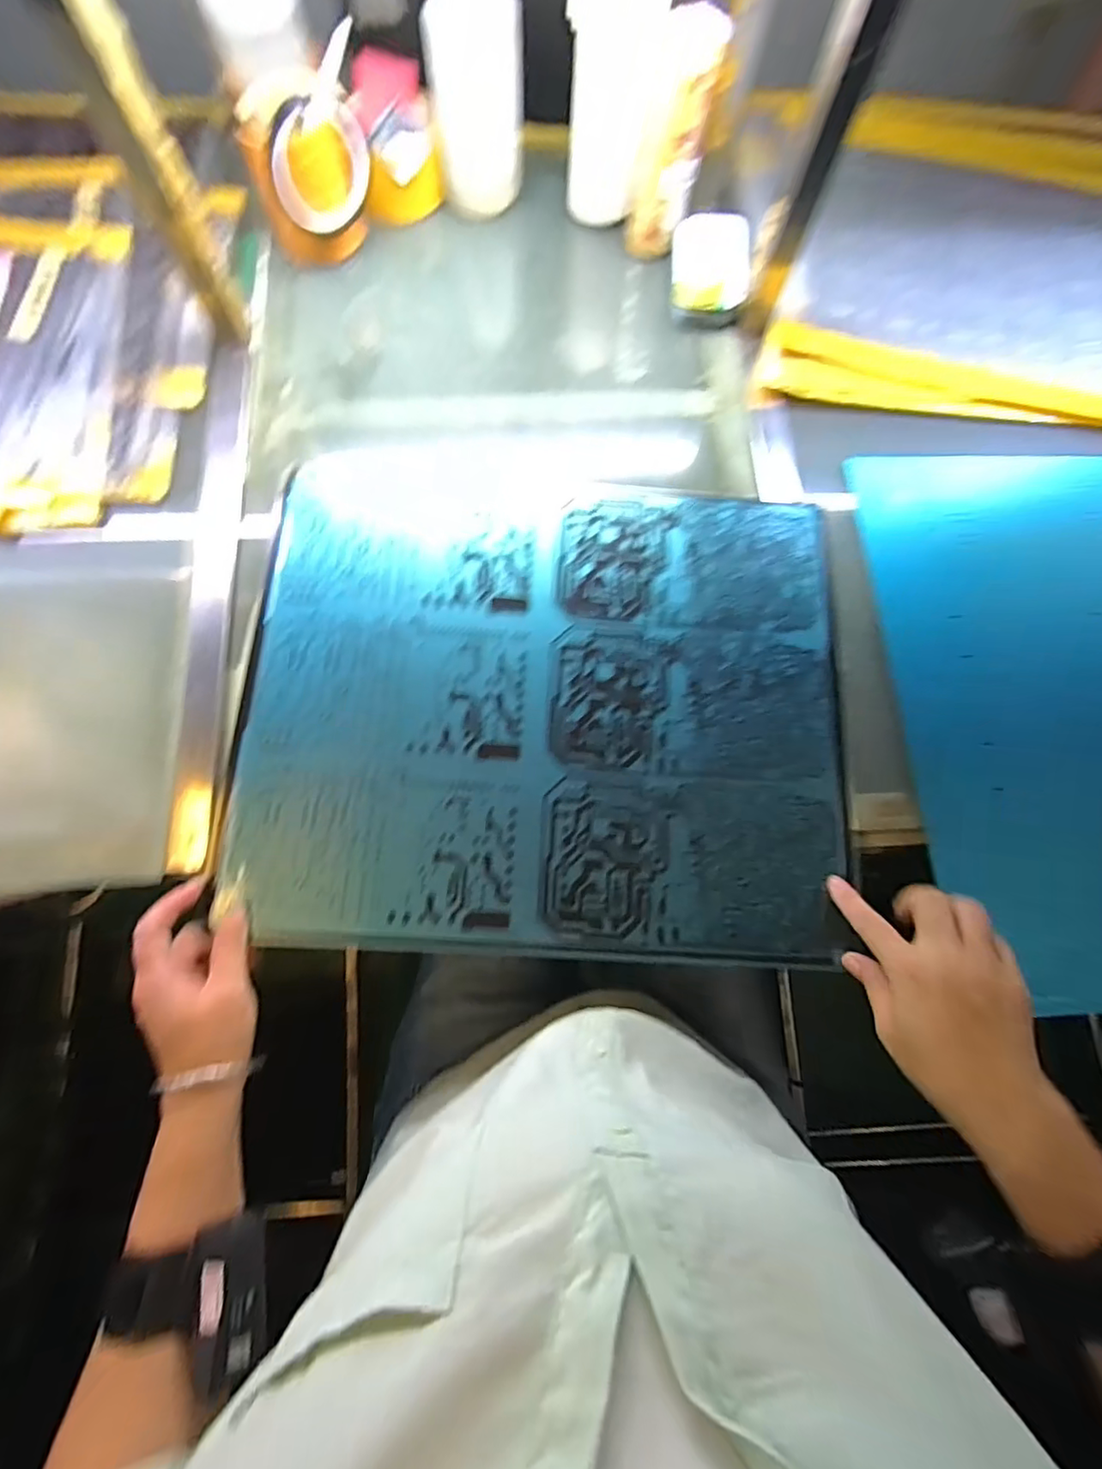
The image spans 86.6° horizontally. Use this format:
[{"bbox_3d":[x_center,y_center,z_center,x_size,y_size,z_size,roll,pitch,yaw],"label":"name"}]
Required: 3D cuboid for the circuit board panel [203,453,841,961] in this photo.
[{"bbox_3d":[-0.003,-0.032,0.477,0.471,0.010,0.398,3,76,-1],"label":"circuit board panel"}]

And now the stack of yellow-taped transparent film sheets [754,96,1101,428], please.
[{"bbox_3d":[0.491,-0.514,0.618,0.485,0.036,0.433,10,75,4],"label":"stack of yellow-taped transparent film sheets"}]

